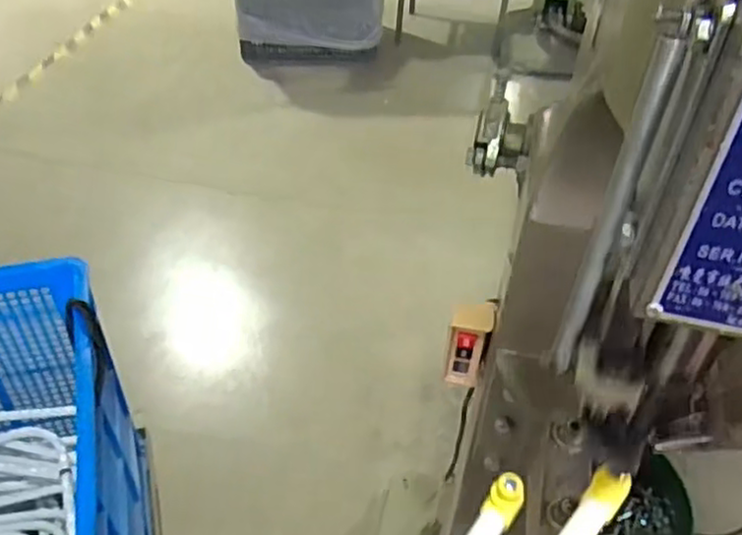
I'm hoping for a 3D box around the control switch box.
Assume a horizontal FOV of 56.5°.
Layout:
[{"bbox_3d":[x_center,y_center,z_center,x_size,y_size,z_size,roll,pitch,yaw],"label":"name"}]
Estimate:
[{"bbox_3d":[0.114,0.091,0.804,0.048,0.120,0.038,4,43,2],"label":"control switch box"}]

